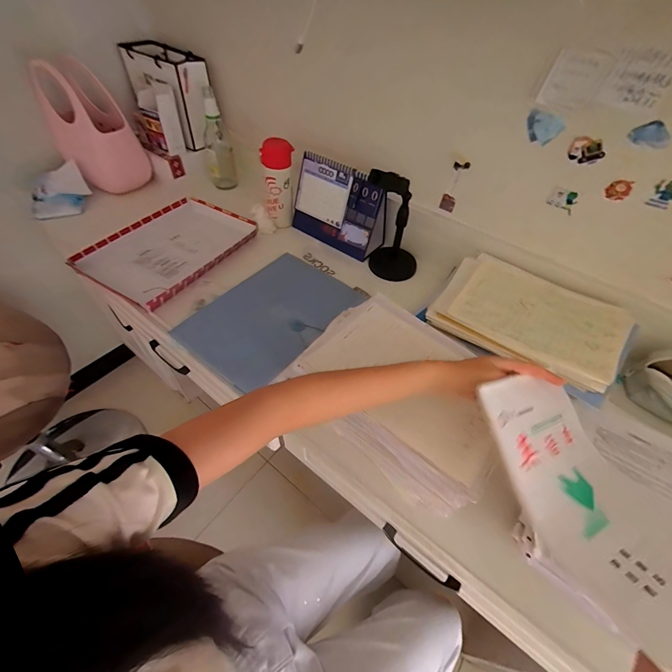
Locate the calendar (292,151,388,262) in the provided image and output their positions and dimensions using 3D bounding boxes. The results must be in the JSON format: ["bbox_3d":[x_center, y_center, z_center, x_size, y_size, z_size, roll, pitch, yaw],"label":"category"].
[{"bbox_3d":[0.009,-0.307,0.773,0.214,0.174,0.101,34,56,22],"label":"calendar"}]

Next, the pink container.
[{"bbox_3d":[-0.613,-0.511,0.833,0.182,0.292,0.159,-28,58,-24],"label":"pink container"}]

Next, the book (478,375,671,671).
[{"bbox_3d":[0.269,0.151,0.348,0.166,0.075,0.231,-18,54,-18],"label":"book"}]

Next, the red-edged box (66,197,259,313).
[{"bbox_3d":[-0.379,-0.208,0.750,0.241,0.030,0.337,27,54,17],"label":"red-edged box"}]

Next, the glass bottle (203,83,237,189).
[{"bbox_3d":[-0.316,-0.511,0.869,0.068,0.221,0.071,-15,53,-15],"label":"glass bottle"}]

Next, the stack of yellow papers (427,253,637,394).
[{"bbox_3d":[0.337,-0.038,0.580,0.297,0.048,0.204,34,56,22],"label":"stack of yellow papers"}]

